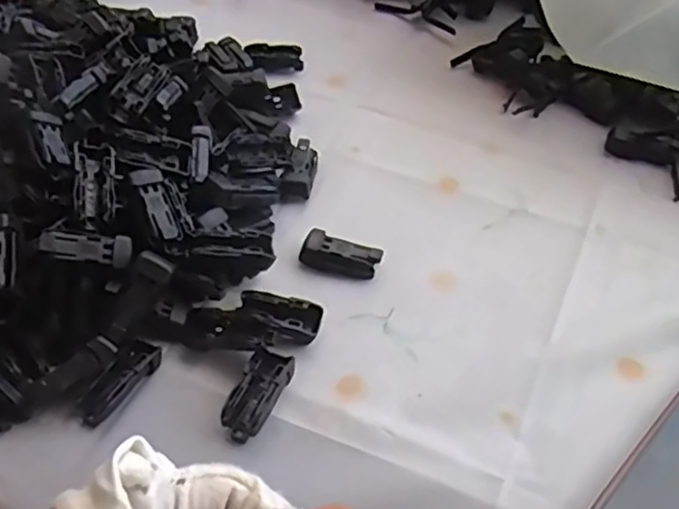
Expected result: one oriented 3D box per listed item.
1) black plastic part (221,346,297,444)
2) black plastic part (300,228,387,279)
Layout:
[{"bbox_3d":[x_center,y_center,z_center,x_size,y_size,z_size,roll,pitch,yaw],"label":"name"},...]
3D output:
[{"bbox_3d":[-0.041,0.070,0.344,0.022,0.011,0.048,19,52,10],"label":"black plastic part"},{"bbox_3d":[0.001,0.001,0.409,0.047,0.012,0.019,15,51,7],"label":"black plastic part"}]

